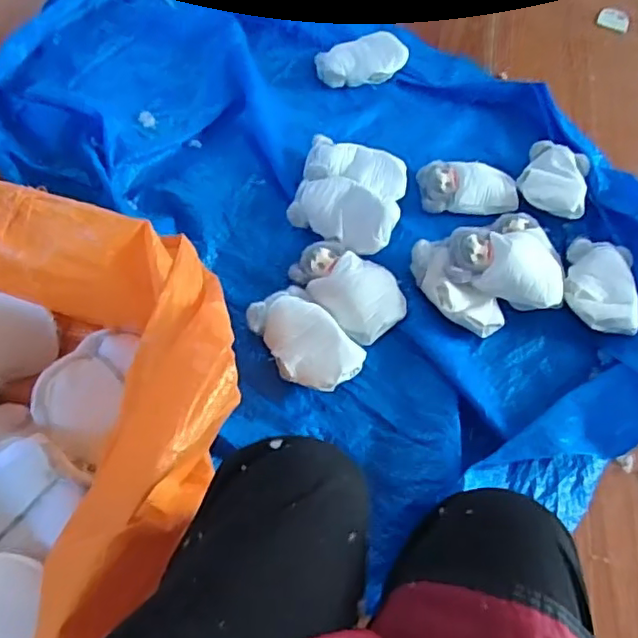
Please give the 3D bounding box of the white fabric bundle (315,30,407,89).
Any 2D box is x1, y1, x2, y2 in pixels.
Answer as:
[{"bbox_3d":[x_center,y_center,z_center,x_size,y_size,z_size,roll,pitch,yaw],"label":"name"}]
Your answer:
[{"bbox_3d":[0.091,-0.536,1.252,0.187,0.065,0.094,-12,62,-11],"label":"white fabric bundle"}]

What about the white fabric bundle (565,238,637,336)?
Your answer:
[{"bbox_3d":[0.473,-0.056,1.007,0.113,0.057,0.175,13,58,2],"label":"white fabric bundle"}]

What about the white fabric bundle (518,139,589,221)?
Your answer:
[{"bbox_3d":[0.446,-0.264,1.125,0.121,0.049,0.156,20,61,7],"label":"white fabric bundle"}]

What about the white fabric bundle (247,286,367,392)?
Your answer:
[{"bbox_3d":[-0.024,0.033,0.910,0.118,0.058,0.179,-32,67,-23],"label":"white fabric bundle"}]

